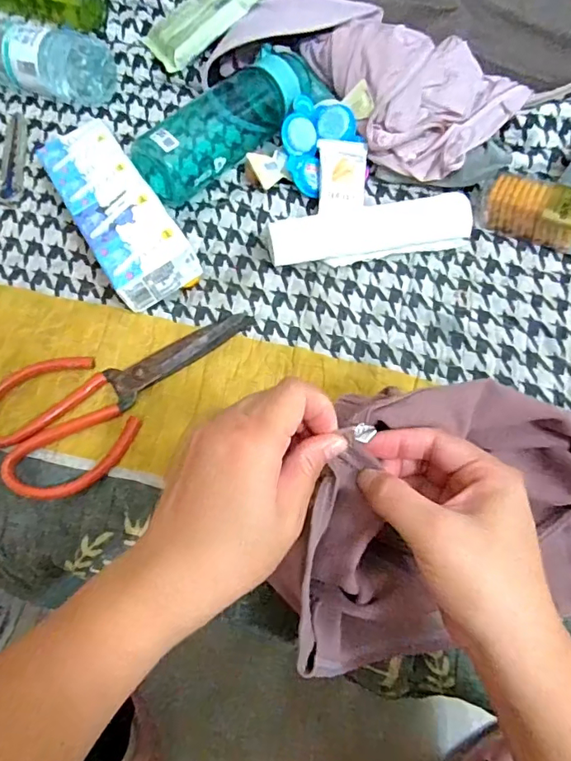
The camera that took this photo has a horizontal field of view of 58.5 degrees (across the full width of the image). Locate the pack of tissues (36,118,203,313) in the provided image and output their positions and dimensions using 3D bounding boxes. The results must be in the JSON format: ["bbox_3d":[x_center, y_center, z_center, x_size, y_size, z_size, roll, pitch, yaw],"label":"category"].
[{"bbox_3d":[-0.162,-0.160,0.473,0.073,0.040,0.210,-31,67,-13],"label":"pack of tissues"}]

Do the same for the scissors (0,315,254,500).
[{"bbox_3d":[-0.139,-0.008,0.411,0.108,0.020,0.218,37,70,17],"label":"scissors"}]

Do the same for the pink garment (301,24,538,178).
[{"bbox_3d":[0.125,-0.311,0.534,0.210,0.063,0.157,40,72,19],"label":"pink garment"}]

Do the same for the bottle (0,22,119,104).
[{"bbox_3d":[-0.303,-0.374,0.577,0.230,0.062,0.075,27,68,14],"label":"bottle"}]

